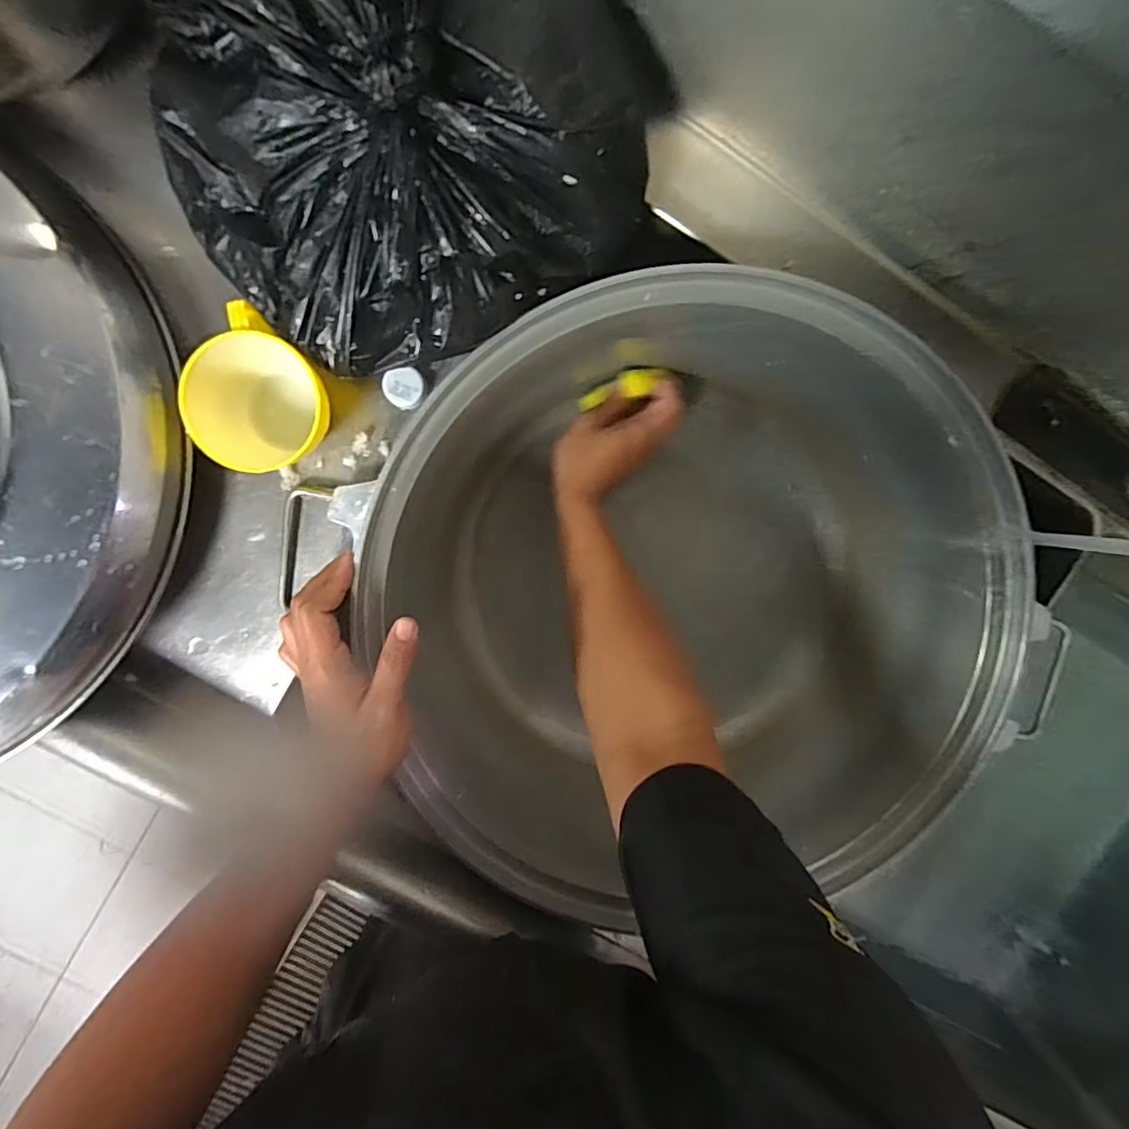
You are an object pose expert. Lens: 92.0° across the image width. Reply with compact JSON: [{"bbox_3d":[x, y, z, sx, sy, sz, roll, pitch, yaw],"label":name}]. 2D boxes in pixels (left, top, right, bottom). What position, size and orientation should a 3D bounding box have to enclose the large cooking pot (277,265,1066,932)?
[{"bbox_3d":[0.097,0.028,0.536,0.498,0.252,0.508,0,99,-2],"label":"large cooking pot"}]

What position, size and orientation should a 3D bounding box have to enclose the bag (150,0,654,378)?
[{"bbox_3d":[-0.110,-0.258,0.291,0.259,0.155,0.277,-42,98,4],"label":"bag"}]

